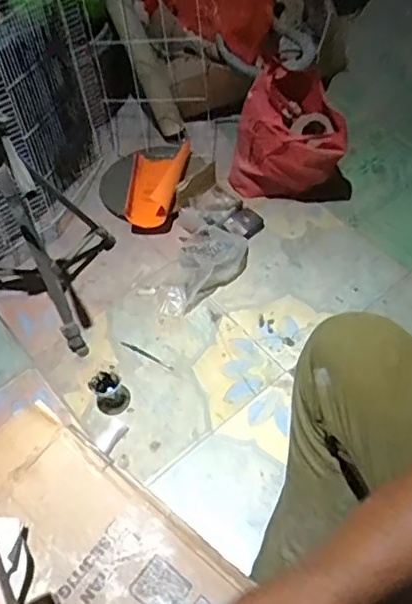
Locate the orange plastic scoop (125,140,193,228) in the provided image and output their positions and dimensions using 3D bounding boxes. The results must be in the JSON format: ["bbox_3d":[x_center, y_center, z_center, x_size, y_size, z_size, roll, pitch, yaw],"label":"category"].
[{"bbox_3d":[-0.128,-0.331,1.530,0.154,0.090,0.308,0,56,5],"label":"orange plastic scoop"}]

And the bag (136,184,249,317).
[{"bbox_3d":[-0.007,-0.142,1.384,0.197,0.133,0.354,31,64,23],"label":"bag"}]

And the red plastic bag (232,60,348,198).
[{"bbox_3d":[0.208,-0.400,1.426,0.274,0.293,0.164,15,59,14],"label":"red plastic bag"}]

